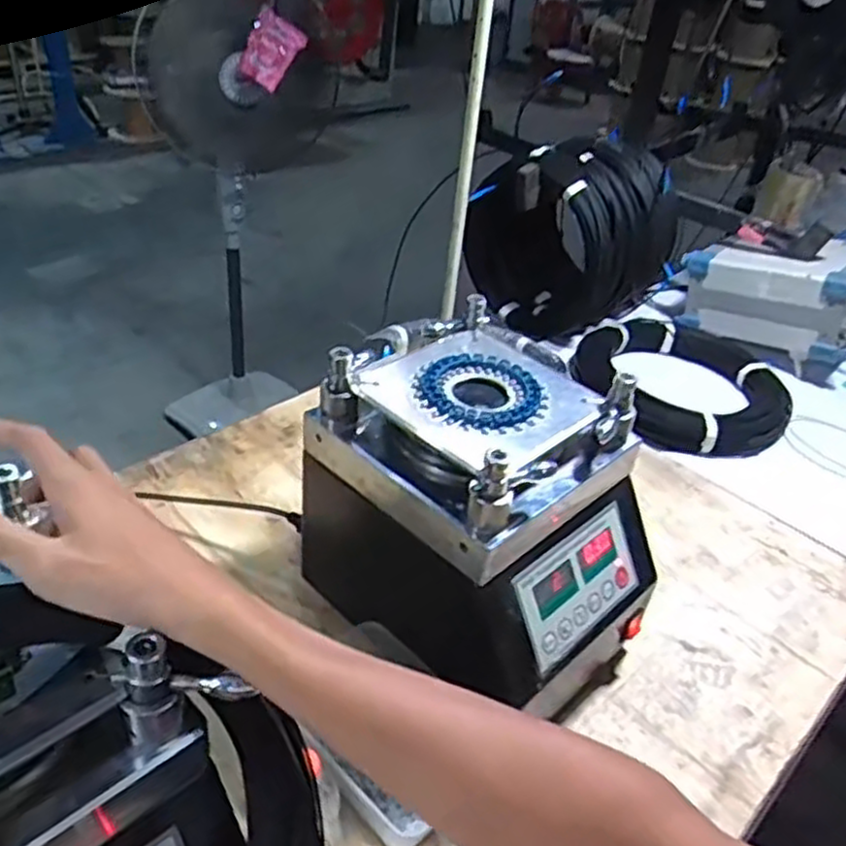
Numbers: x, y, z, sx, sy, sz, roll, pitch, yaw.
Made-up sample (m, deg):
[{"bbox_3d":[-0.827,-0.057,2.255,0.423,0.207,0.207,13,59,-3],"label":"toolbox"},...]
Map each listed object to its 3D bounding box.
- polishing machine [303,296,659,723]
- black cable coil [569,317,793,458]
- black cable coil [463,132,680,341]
[{"bbox_3d":[0.058,0.094,0.719,0.272,0.285,0.207,33,43,31],"label":"polishing machine"},{"bbox_3d":[0.421,-0.081,1.247,0.334,0.042,0.357,-12,39,-25],"label":"black cable coil"},{"bbox_3d":[0.267,-0.346,1.401,0.273,0.286,0.318,32,43,30],"label":"black cable coil"}]

